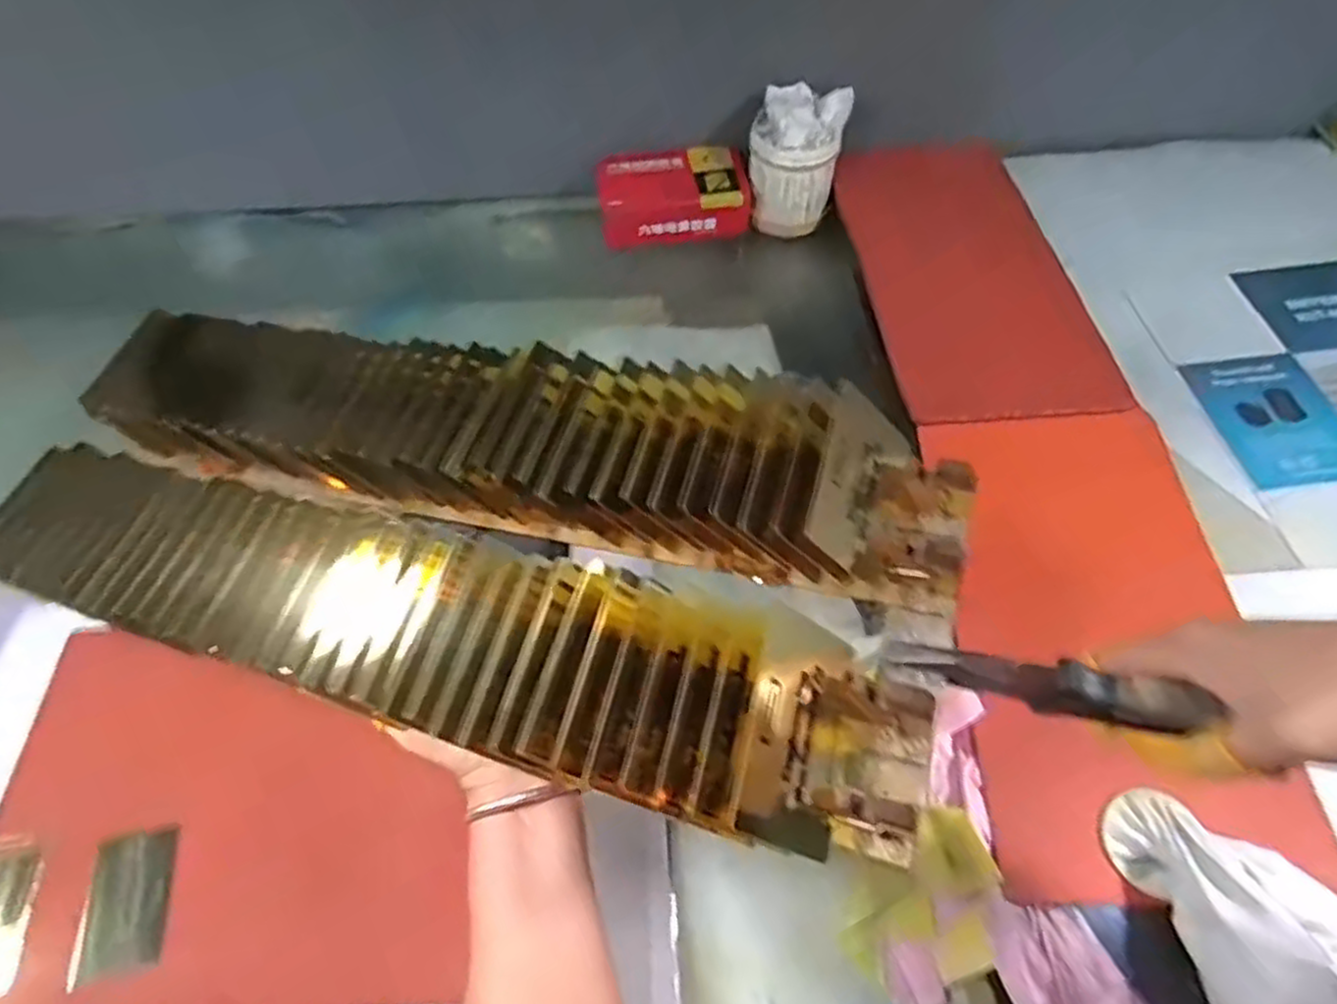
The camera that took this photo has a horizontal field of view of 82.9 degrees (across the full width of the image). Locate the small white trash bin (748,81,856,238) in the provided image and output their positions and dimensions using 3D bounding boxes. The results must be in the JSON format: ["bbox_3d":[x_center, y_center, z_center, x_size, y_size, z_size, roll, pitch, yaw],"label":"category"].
[{"bbox_3d":[0.136,-0.369,0.820,0.097,0.120,0.087,9,58,7],"label":"small white trash bin"}]

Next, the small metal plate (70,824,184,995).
[{"bbox_3d":[-0.348,0.257,0.486,0.055,0.005,0.084,-7,57,-4],"label":"small metal plate"}]

